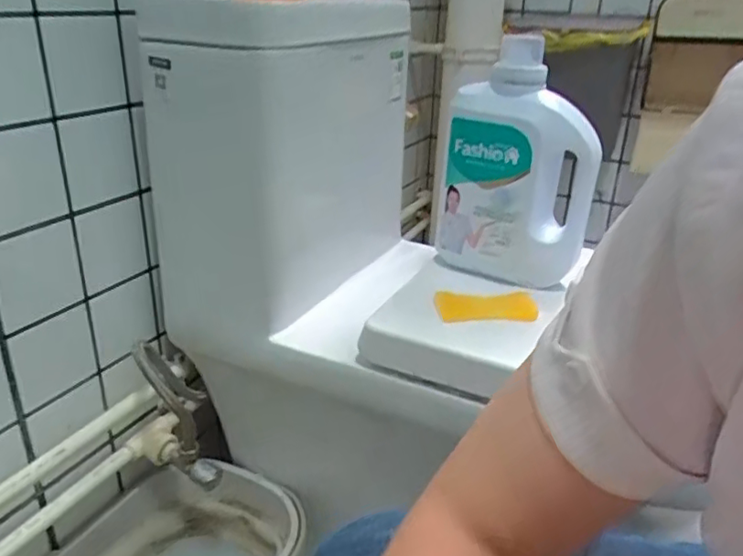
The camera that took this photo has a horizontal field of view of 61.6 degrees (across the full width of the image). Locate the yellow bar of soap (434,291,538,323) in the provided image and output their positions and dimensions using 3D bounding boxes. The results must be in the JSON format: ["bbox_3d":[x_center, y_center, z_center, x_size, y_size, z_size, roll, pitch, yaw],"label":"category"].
[{"bbox_3d":[0.125,0.031,0.679,0.108,0.007,0.050,-1,41,-4],"label":"yellow bar of soap"}]

